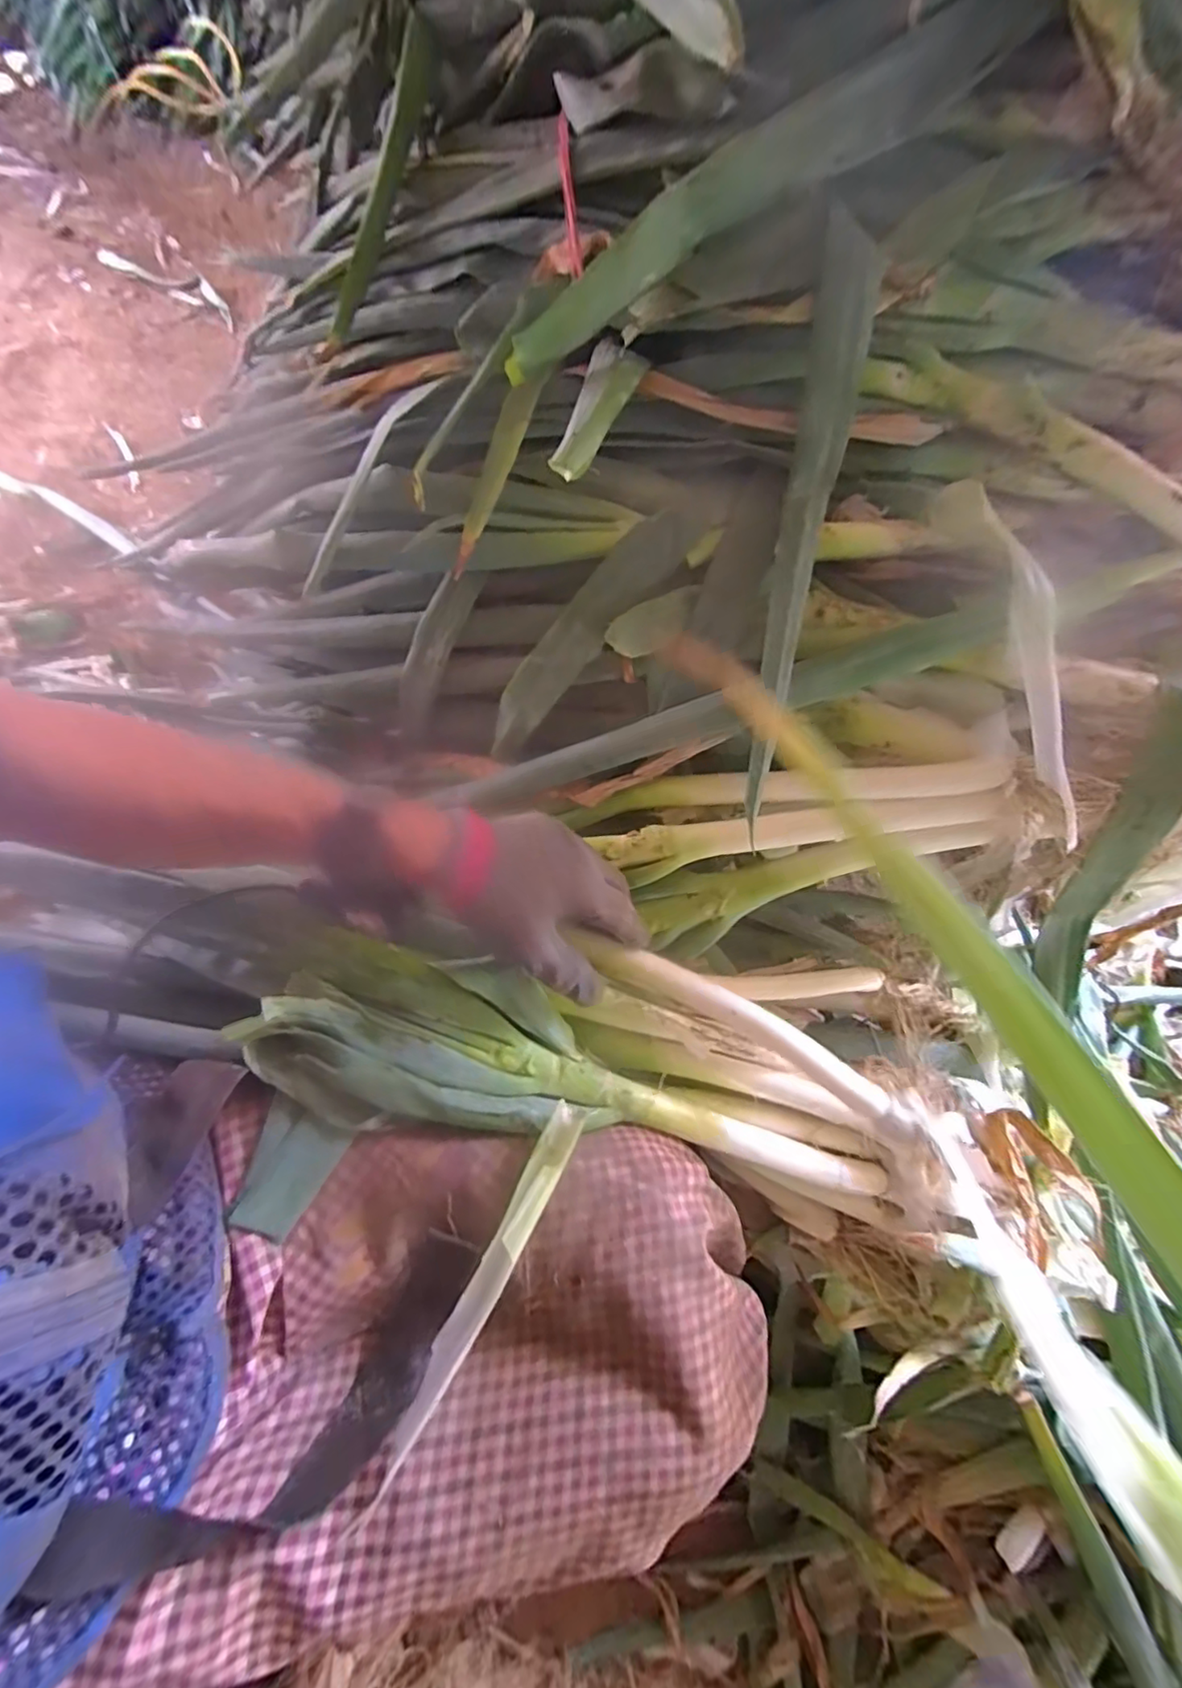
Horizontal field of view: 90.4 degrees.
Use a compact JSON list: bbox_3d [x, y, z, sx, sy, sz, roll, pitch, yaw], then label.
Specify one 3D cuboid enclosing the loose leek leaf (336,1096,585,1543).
[{"bbox_3d":[-0.062,0.245,0.317,0.018,0.025,0.211,27,71,8],"label":"loose leek leaf"}]

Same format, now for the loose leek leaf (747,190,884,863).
[{"bbox_3d":[0.125,-0.172,0.354,0.027,0.026,0.327,8,103,1],"label":"loose leek leaf"}]

